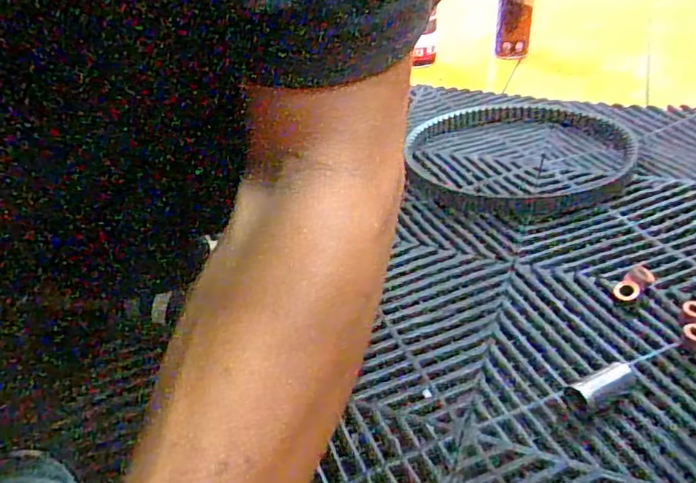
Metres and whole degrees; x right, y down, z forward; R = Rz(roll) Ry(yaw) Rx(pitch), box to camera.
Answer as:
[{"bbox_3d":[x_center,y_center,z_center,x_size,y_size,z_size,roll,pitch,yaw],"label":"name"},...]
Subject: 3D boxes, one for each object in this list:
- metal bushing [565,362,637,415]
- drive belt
[{"bbox_3d":[0.180,0.102,0.413,0.056,0.016,0.022,-20,38,-20],"label":"metal bushing"},{"bbox_3d":[0.213,-0.114,0.731,0.268,0.029,0.263,1,36,8],"label":"drive belt"}]

